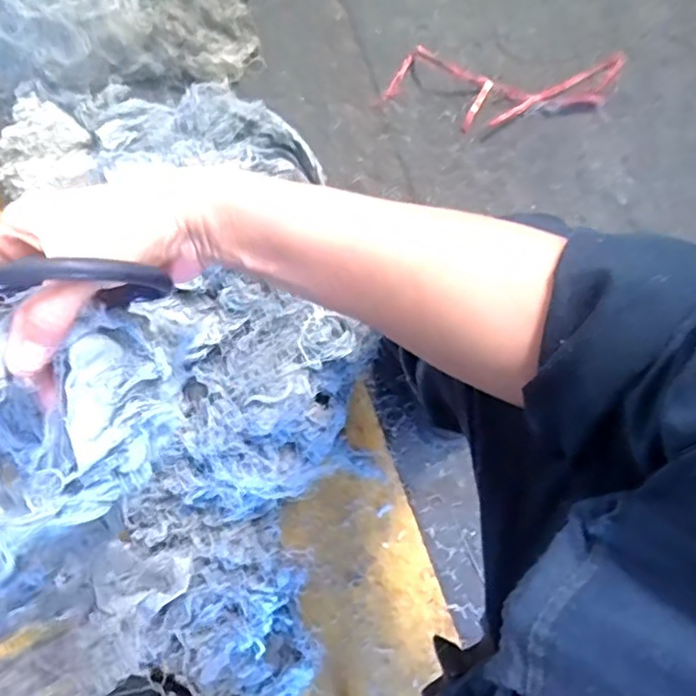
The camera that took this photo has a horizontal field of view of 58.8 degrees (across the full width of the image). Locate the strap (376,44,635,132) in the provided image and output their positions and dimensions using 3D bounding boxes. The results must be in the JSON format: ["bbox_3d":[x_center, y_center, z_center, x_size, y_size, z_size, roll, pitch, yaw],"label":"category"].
[{"bbox_3d":[0.230,-0.377,0.888,0.334,0.034,0.126,4,78,2],"label":"strap"}]

